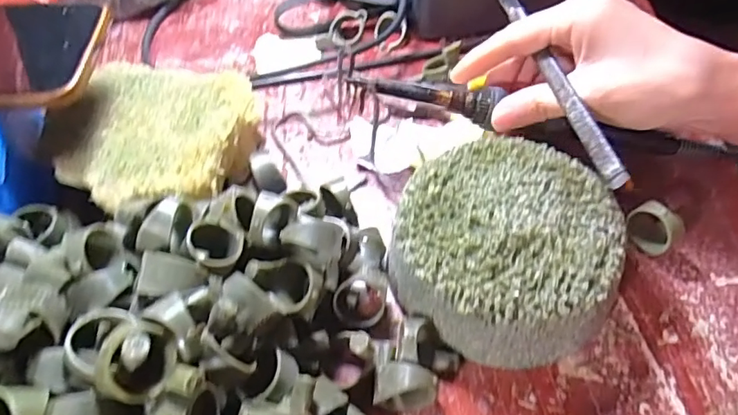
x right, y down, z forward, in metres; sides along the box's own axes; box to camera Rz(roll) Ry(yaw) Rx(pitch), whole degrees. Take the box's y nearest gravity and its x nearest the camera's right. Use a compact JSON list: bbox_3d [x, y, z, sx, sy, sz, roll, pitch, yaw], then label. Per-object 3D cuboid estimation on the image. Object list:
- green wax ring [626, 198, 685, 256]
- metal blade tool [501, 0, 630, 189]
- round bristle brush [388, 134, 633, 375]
[{"bbox_3d":[0.143,0.011,0.267,0.009,0.029,0.025,-28,58,-16],"label":"green wax ring"},{"bbox_3d":[0.091,-0.075,0.273,0.007,0.008,0.164,-10,54,-4],"label":"metal blade tool"},{"bbox_3d":[0.064,0.019,0.256,0.096,0.044,0.100,-1,55,2],"label":"round bristle brush"}]

